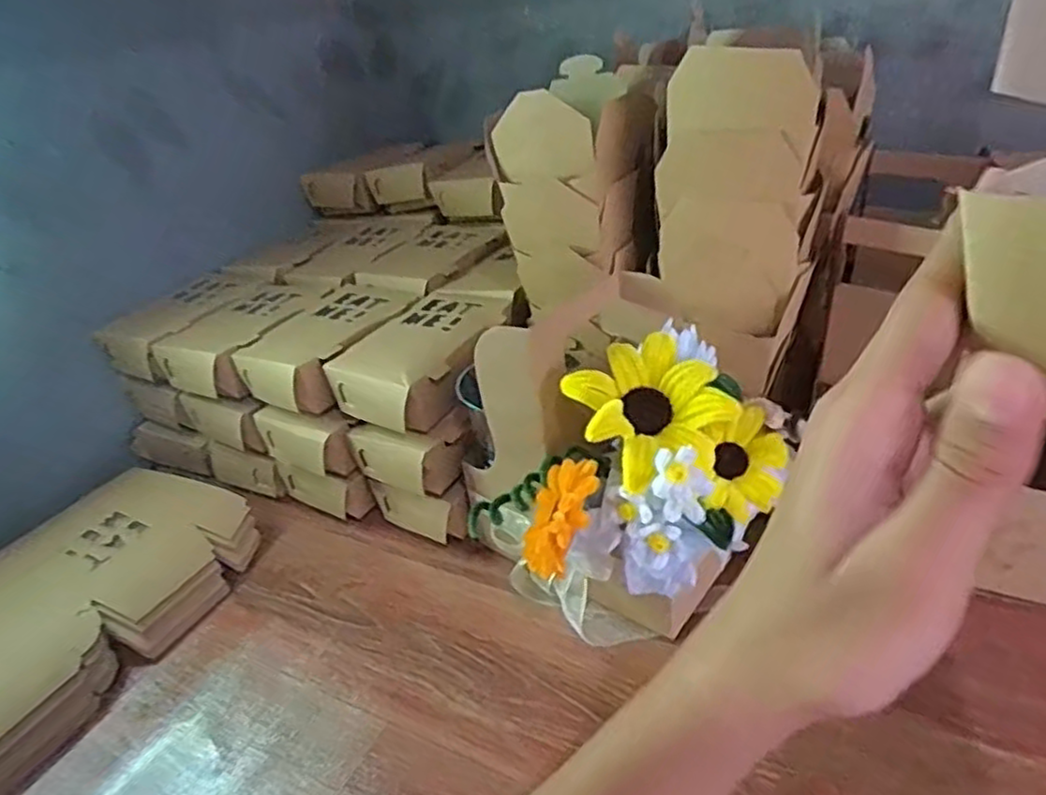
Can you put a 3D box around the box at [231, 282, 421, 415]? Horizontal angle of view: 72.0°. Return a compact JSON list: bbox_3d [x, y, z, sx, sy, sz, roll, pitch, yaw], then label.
[{"bbox_3d":[-0.167,-0.047,0.637,0.101,0.047,0.157,12,36,29],"label":"box"}]

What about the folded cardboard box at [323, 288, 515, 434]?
[{"bbox_3d":[-0.075,-0.037,0.598,0.105,0.050,0.162,8,35,24],"label":"folded cardboard box"}]

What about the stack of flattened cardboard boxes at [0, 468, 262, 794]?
[{"bbox_3d":[-0.368,0.160,0.543,0.176,0.069,0.302,10,35,27],"label":"stack of flattened cardboard boxes"}]

